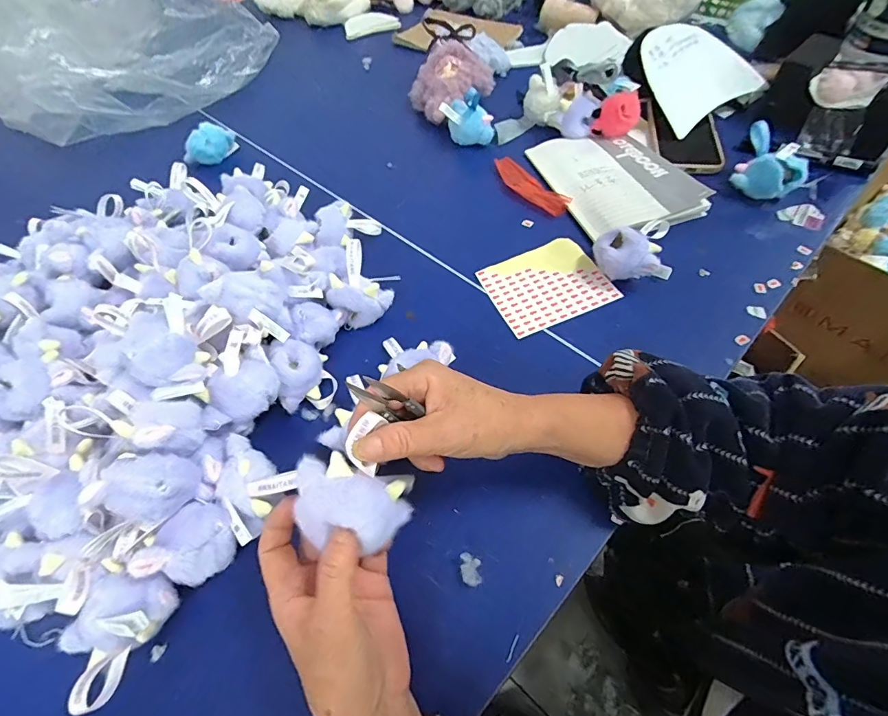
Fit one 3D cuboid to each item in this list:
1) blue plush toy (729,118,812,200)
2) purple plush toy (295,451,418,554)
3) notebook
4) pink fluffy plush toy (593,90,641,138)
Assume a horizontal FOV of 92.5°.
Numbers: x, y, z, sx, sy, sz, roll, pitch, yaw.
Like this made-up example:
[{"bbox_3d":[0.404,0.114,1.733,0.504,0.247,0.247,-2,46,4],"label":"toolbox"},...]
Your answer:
[{"bbox_3d":[0.378,-0.222,0.494,0.078,0.058,0.051,37,67,25],"label":"blue plush toy"},{"bbox_3d":[-0.058,0.088,0.254,0.067,0.035,0.048,18,62,11],"label":"purple plush toy"},{"bbox_3d":[0.209,-0.229,0.535,0.142,0.017,0.207,-22,57,-5],"label":"notebook"},{"bbox_3d":[0.237,-0.338,0.584,0.058,0.034,0.062,10,58,12],"label":"pink fluffy plush toy"}]

